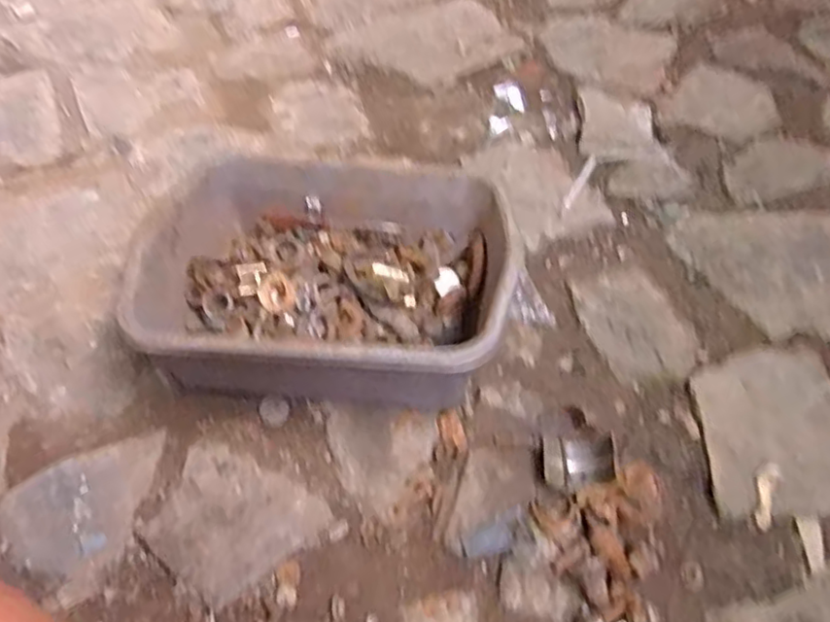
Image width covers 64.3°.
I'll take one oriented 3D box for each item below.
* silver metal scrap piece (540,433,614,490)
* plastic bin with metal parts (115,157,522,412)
[{"bbox_3d":[0.150,0.136,0.606,0.062,0.030,0.053,6,53,3],"label":"silver metal scrap piece"},{"bbox_3d":[-0.082,-0.027,0.652,0.334,0.141,0.260,3,53,1],"label":"plastic bin with metal parts"}]

